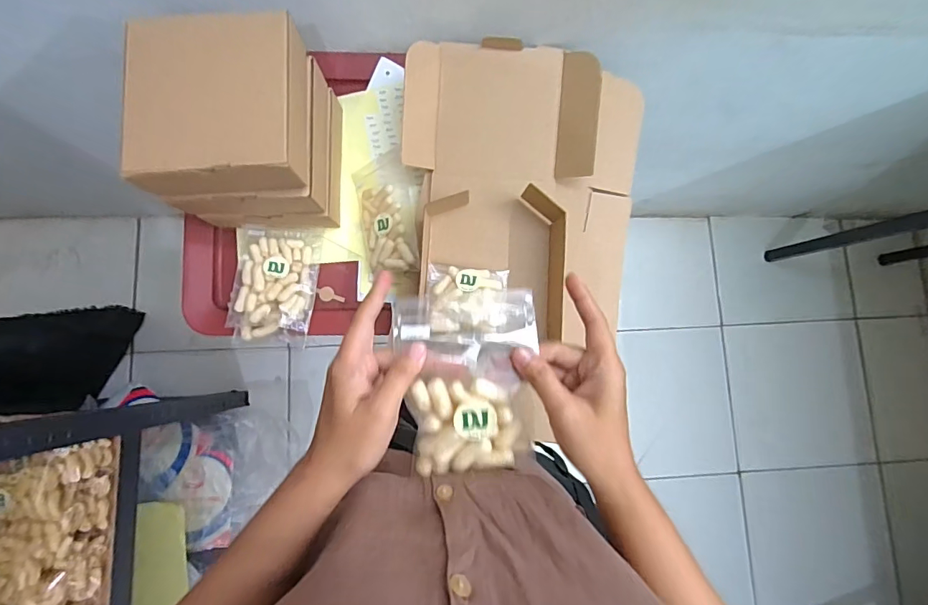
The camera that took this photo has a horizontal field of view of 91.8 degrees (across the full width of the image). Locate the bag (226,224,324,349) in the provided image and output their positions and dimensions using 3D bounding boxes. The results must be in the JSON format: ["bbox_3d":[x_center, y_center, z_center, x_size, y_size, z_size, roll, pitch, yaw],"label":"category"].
[{"bbox_3d":[-0.234,-0.023,0.552,0.096,0.039,0.153,3,83,-3],"label":"bag"}]

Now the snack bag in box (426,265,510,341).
[{"bbox_3d":[0.003,0.002,0.532,0.095,0.023,0.088,4,82,-3],"label":"snack bag in box"}]

